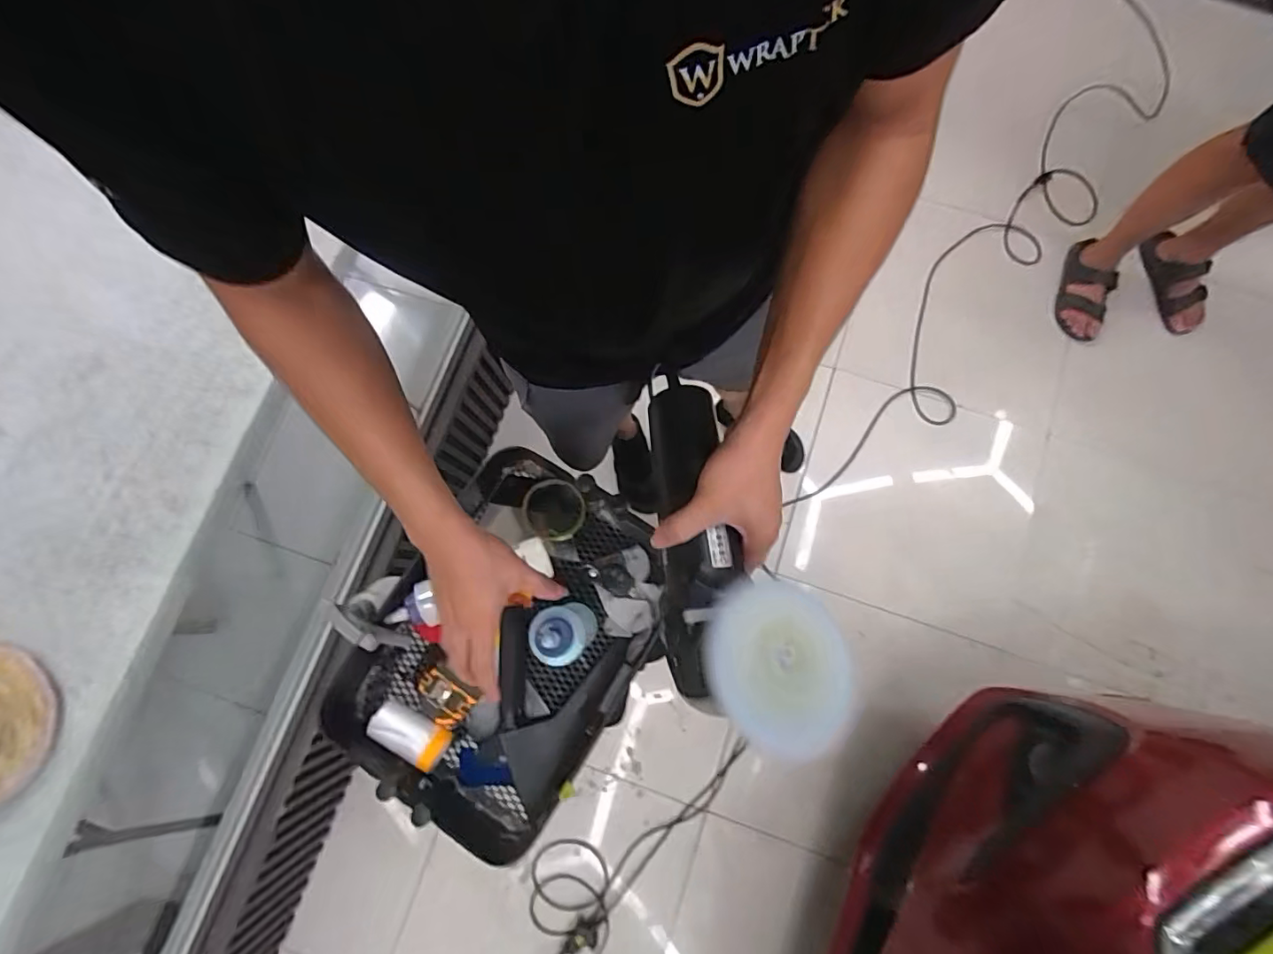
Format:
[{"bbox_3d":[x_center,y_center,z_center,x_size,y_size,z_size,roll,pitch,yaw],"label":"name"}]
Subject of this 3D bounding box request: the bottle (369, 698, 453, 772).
[{"bbox_3d":[-0.285,0.324,0.677,0.095,0.045,0.049,30,82,6],"label":"bottle"}]

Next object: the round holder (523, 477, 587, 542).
[{"bbox_3d":[-0.116,0.044,0.747,0.090,0.034,0.084,0,80,1],"label":"round holder"}]

